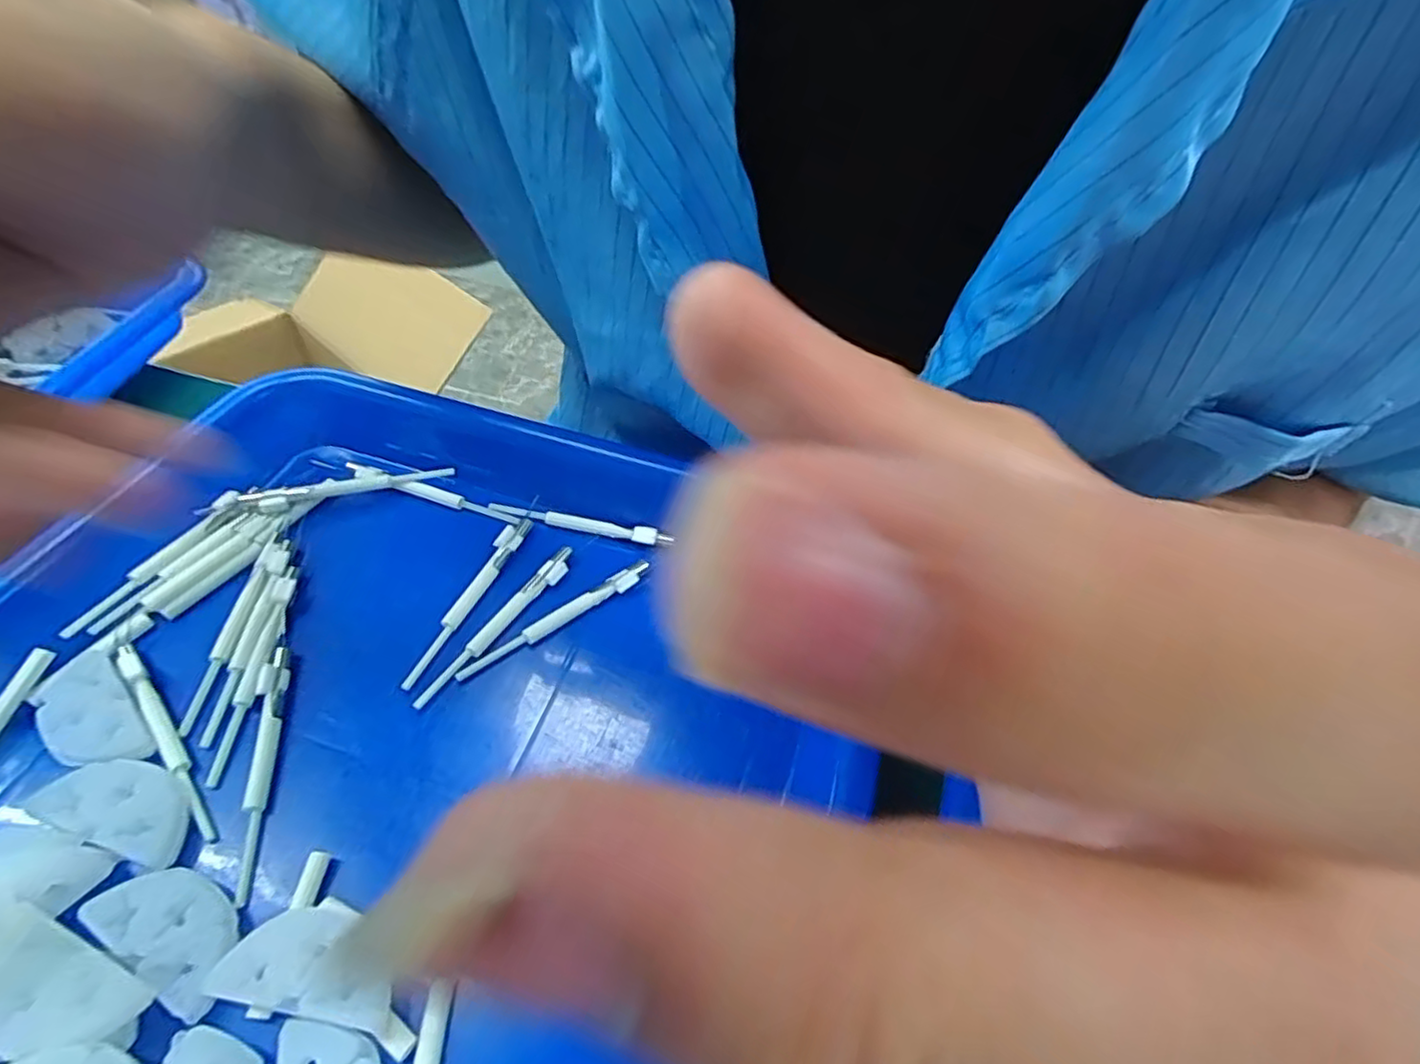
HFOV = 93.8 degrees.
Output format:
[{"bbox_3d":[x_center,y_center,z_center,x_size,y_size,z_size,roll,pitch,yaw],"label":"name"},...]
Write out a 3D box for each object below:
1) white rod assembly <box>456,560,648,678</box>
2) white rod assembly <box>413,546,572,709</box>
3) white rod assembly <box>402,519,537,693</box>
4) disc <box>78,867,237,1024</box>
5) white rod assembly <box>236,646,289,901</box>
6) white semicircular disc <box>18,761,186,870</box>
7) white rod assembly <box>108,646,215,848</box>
[{"bbox_3d":[-0.049,0.028,0.216,0.068,0.004,0.007,-33,59,-27],"label":"white rod assembly"},{"bbox_3d":[-0.067,0.028,0.212,0.007,0.004,0.068,27,54,19],"label":"white rod assembly"},{"bbox_3d":[-0.078,0.020,0.218,0.007,0.004,0.070,16,51,10],"label":"white rod assembly"},{"bbox_3d":[-0.123,0.091,0.153,0.037,0.004,0.020,25,53,17],"label":"disc"},{"bbox_3d":[-0.123,0.063,0.181,0.007,0.007,0.068,-8,51,-10],"label":"white rod assembly"},{"bbox_3d":[-0.150,0.068,0.168,0.039,0.004,0.020,14,51,8],"label":"white semicircular disc"},{"bbox_3d":[-0.150,0.056,0.183,0.005,0.010,0.068,-34,59,-30],"label":"white rod assembly"}]

